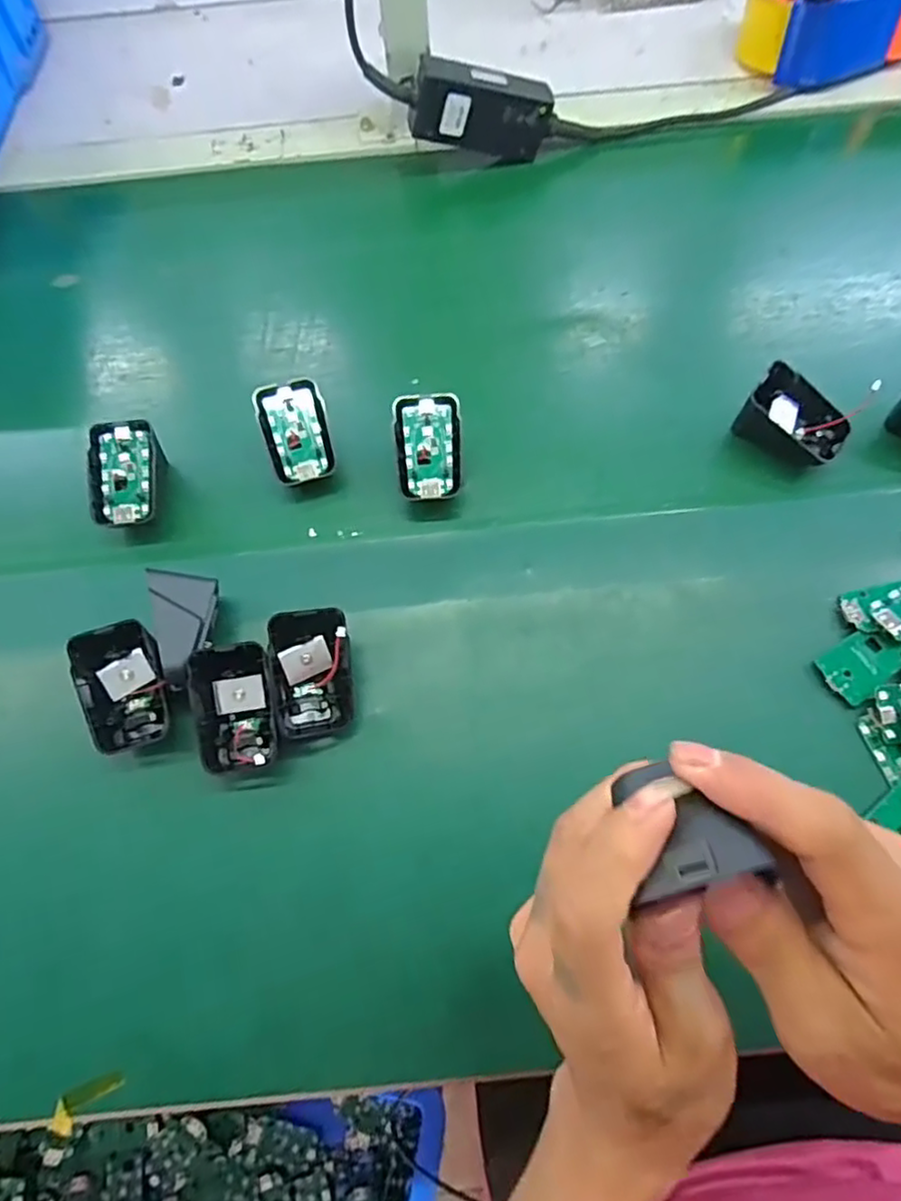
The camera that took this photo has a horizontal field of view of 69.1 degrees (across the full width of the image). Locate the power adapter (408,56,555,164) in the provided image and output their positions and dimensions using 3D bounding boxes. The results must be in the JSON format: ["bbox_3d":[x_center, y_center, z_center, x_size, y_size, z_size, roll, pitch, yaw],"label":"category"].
[{"bbox_3d":[0.025,-0.408,0.550,0.117,0.064,0.025,-2,65,-20],"label":"power adapter"}]

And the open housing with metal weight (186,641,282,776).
[{"bbox_3d":[-0.120,0.061,0.367,0.044,0.024,0.069,-10,82,-1],"label":"open housing with metal weight"}]

